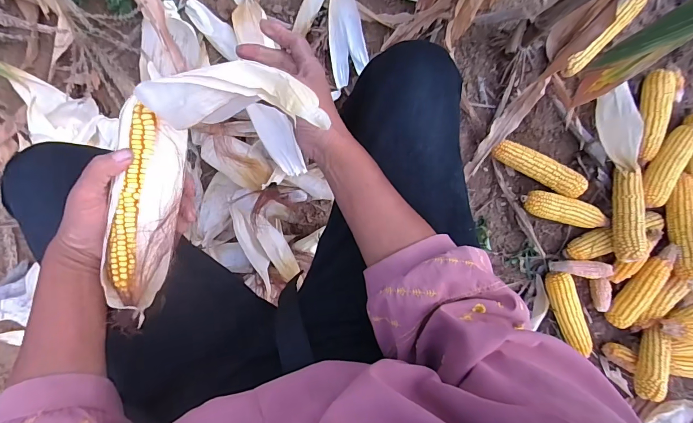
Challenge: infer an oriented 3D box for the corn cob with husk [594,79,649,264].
[{"bbox_3d":[0.572,-0.089,0.734,0.071,0.099,0.361,-8,93,-7],"label":"corn cob with husk"}]

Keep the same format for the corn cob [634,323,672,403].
[{"bbox_3d":[0.645,0.320,0.770,0.054,0.059,0.146,26,71,-7],"label":"corn cob"}]

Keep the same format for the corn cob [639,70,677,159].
[{"bbox_3d":[0.655,-0.205,0.774,0.056,0.054,0.200,9,90,-7],"label":"corn cob"}]

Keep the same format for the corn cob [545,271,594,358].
[{"bbox_3d":[0.482,0.220,0.801,0.048,0.044,0.194,-23,94,-6],"label":"corn cob"}]

